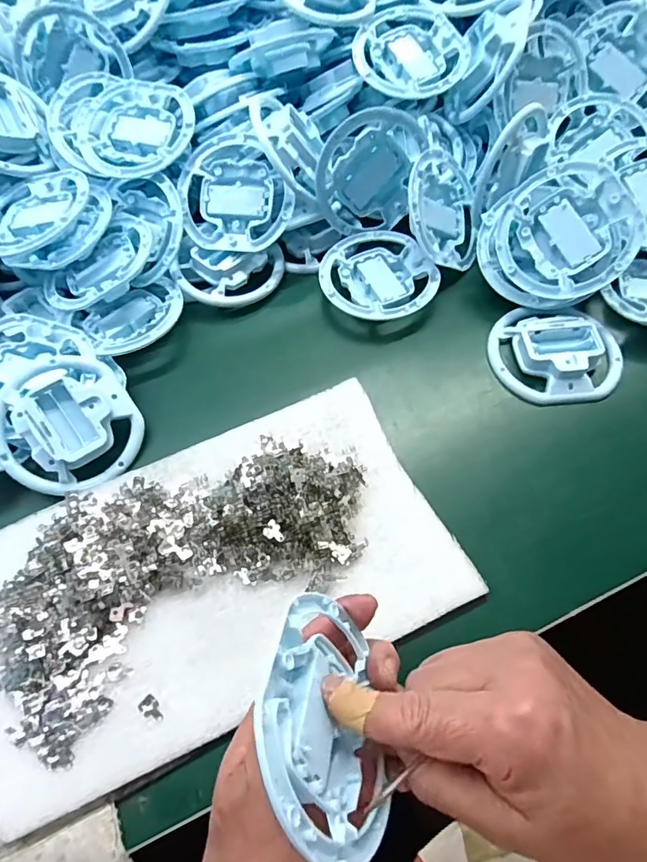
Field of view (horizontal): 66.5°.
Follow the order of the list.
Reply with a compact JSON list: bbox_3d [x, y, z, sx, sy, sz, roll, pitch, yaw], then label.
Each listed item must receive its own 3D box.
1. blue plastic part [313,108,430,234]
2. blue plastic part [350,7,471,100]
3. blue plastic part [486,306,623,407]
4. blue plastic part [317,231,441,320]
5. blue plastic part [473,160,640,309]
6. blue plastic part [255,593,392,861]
[{"bbox_3d":[0.038,-0.226,0.434,0.090,0.097,0.013,0,41,-18],"label":"blue plastic part"},{"bbox_3d":[0.079,-0.348,0.459,0.101,0.020,0.101,0,75,-1],"label":"blue plastic part"},{"bbox_3d":[0.188,-0.063,0.397,0.101,0.020,0.086,5,63,6],"label":"blue plastic part"},{"bbox_3d":[0.048,-0.138,0.444,0.096,0.016,0.103,-1,63,3],"label":"blue plastic part"},{"bbox_3d":[0.189,-0.156,0.404,0.112,0.019,0.101,-18,85,22],"label":"blue plastic part"},{"bbox_3d":[0.001,0.131,0.224,0.015,0.093,0.099,-26,16,21],"label":"blue plastic part"}]

